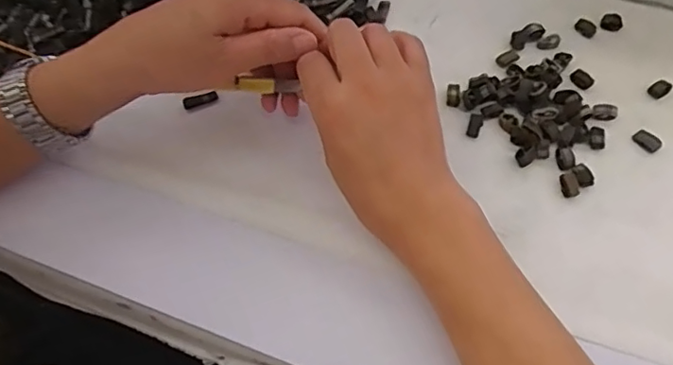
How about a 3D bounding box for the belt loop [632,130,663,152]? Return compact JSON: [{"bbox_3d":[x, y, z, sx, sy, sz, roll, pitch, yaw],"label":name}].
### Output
[{"bbox_3d":[0.240,-0.032,0.439,0.020,0.008,0.011,40,71,20],"label":"belt loop"}]

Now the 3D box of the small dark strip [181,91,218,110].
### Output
[{"bbox_3d":[-0.113,-0.069,0.473,0.029,0.006,0.008,-17,63,-6],"label":"small dark strip"}]

